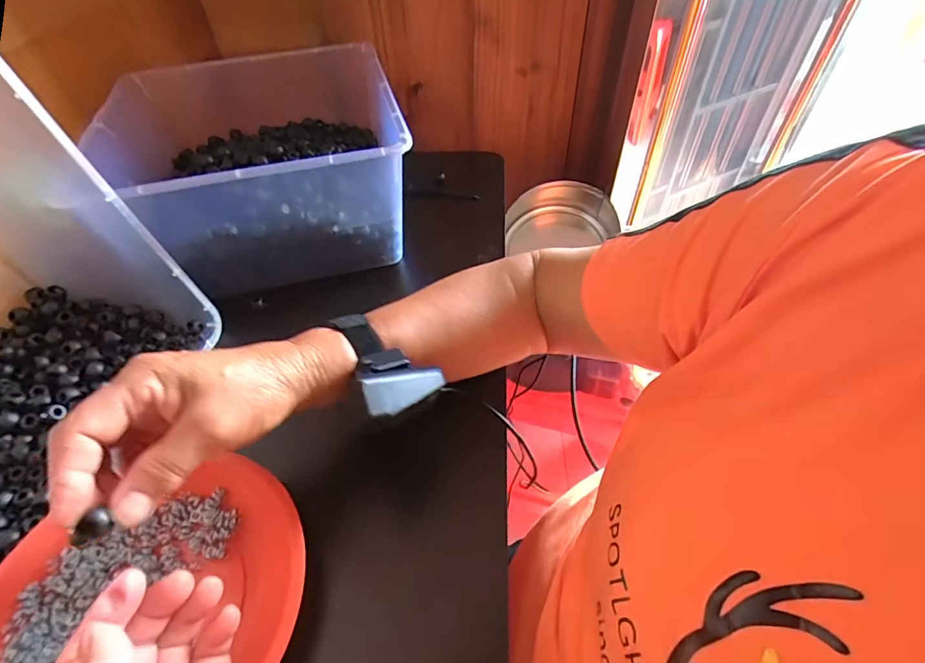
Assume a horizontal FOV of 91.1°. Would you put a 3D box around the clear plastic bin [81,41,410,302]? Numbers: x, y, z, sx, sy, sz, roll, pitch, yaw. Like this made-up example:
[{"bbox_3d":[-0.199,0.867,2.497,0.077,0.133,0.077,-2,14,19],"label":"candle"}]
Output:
[{"bbox_3d":[-0.232,-0.208,0.538,0.288,0.144,0.355,-14,49,-11],"label":"clear plastic bin"}]

